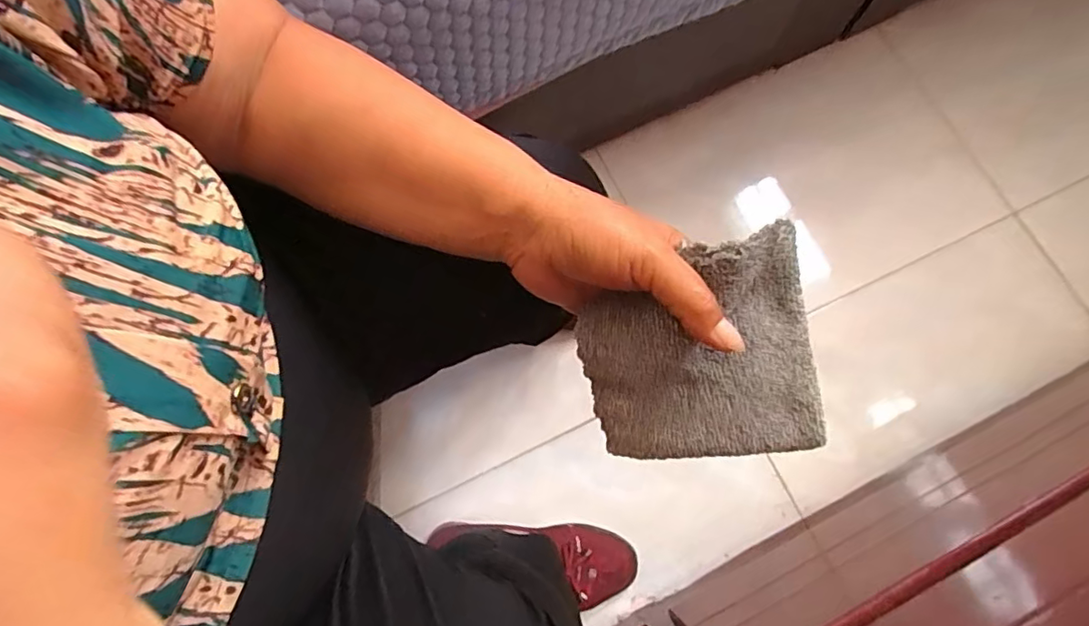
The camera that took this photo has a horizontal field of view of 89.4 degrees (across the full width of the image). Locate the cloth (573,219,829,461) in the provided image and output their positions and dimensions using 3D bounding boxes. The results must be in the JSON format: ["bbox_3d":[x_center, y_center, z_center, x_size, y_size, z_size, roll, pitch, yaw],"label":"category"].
[{"bbox_3d":[0.077,0.023,0.289,0.116,0.027,0.110,-10,97,17],"label":"cloth"}]

